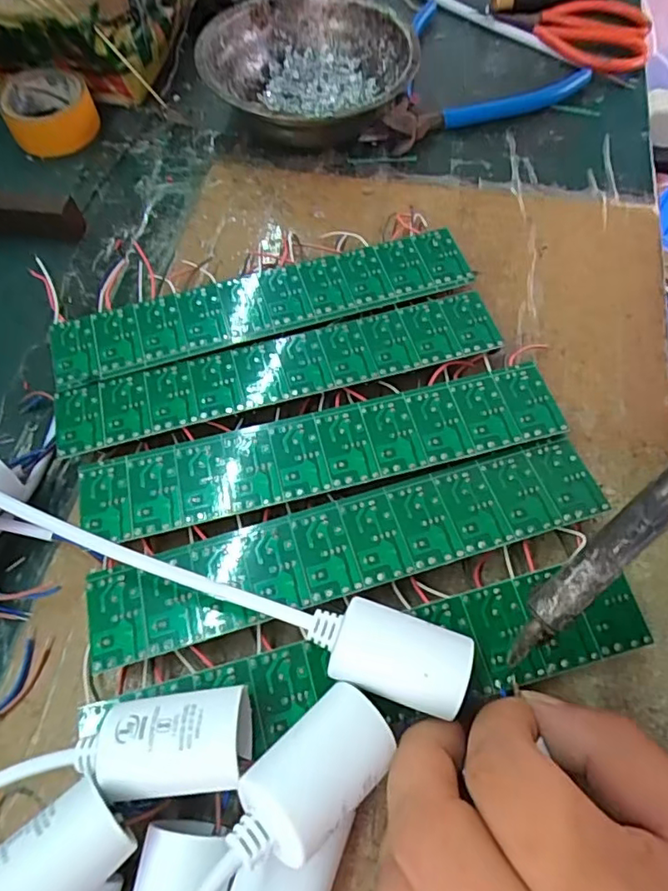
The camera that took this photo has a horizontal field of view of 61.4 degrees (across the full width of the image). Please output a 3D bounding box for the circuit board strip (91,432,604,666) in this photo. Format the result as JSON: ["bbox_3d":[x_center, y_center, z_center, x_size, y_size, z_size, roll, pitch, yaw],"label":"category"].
[{"bbox_3d":[0.006,0.038,0.220,0.199,0.004,0.040,-16,59,-6],"label":"circuit board strip"}]

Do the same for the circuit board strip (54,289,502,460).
[{"bbox_3d":[-0.024,-0.035,0.257,0.198,0.004,0.037,-15,61,-6],"label":"circuit board strip"}]

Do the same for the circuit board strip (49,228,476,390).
[{"bbox_3d":[-0.033,-0.065,0.279,0.199,0.020,0.037,-16,65,-6],"label":"circuit board strip"}]

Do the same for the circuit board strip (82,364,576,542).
[{"bbox_3d":[-0.004,0.001,0.236,0.198,0.004,0.039,-14,64,-5],"label":"circuit board strip"}]

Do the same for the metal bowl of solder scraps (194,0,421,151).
[{"bbox_3d":[-0.016,-0.224,0.343,0.120,0.040,0.115,-1,64,2],"label":"metal bowl of solder scraps"}]

